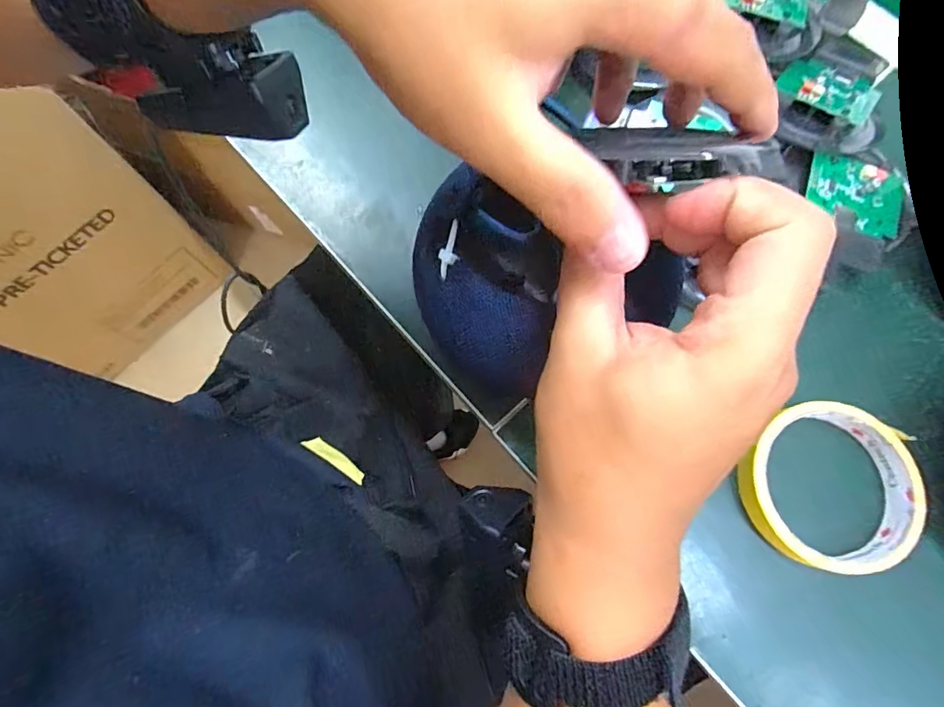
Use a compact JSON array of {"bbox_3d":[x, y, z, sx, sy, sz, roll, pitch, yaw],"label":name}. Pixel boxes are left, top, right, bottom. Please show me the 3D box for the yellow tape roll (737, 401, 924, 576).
[{"bbox_3d":[0.193,0.070,0.263,0.083,0.018,0.092,42,78,11],"label":"yellow tape roll"}]

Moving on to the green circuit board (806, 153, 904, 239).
[{"bbox_3d":[0.239,-0.099,0.305,0.057,0.006,0.043,20,75,6],"label":"green circuit board"}]

